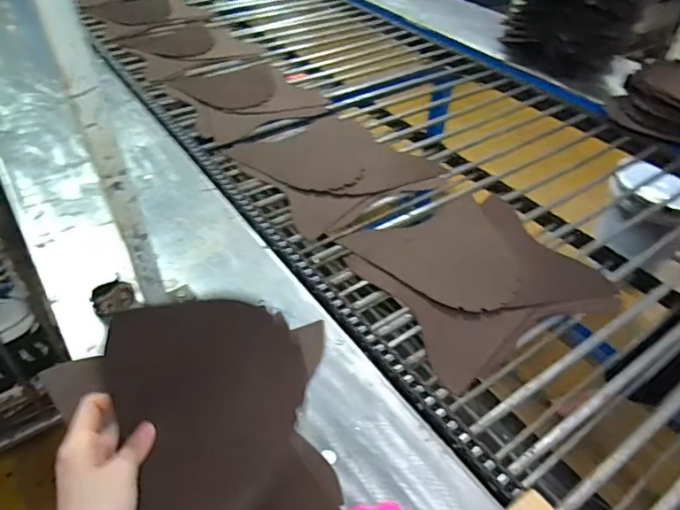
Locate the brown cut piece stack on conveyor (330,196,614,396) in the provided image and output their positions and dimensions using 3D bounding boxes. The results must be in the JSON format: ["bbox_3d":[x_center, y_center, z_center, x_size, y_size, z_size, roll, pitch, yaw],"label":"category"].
[{"bbox_3d":[0.218,0.020,0.771,0.335,0.030,0.294,-18,47,-22],"label":"brown cut piece stack on conveyor"}]

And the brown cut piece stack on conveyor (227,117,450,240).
[{"bbox_3d":[-0.014,-0.182,0.987,0.313,0.035,0.320,-26,51,-28],"label":"brown cut piece stack on conveyor"}]

